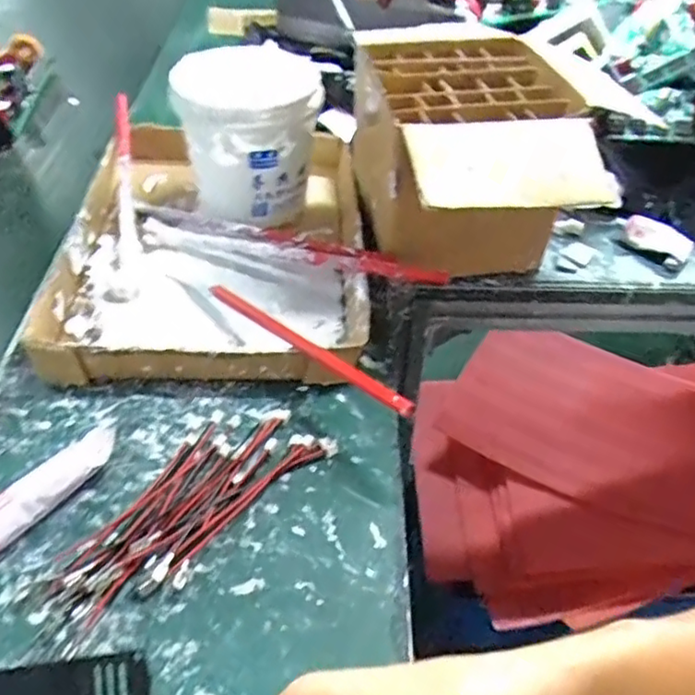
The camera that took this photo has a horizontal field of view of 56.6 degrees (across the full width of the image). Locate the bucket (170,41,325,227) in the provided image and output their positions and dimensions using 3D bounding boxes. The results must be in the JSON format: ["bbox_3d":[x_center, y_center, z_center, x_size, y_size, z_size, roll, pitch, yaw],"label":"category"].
[{"bbox_3d":[-0.087,-0.191,0.581,0.123,0.120,0.125,-6,47,-9],"label":"bucket"}]

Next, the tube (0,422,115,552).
[{"bbox_3d":[-0.190,0.092,0.380,0.032,0.026,0.129,28,51,22],"label":"tube"}]

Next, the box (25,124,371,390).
[{"bbox_3d":[-0.108,-0.100,0.556,0.233,0.038,0.327,1,46,-3],"label":"box"}]

